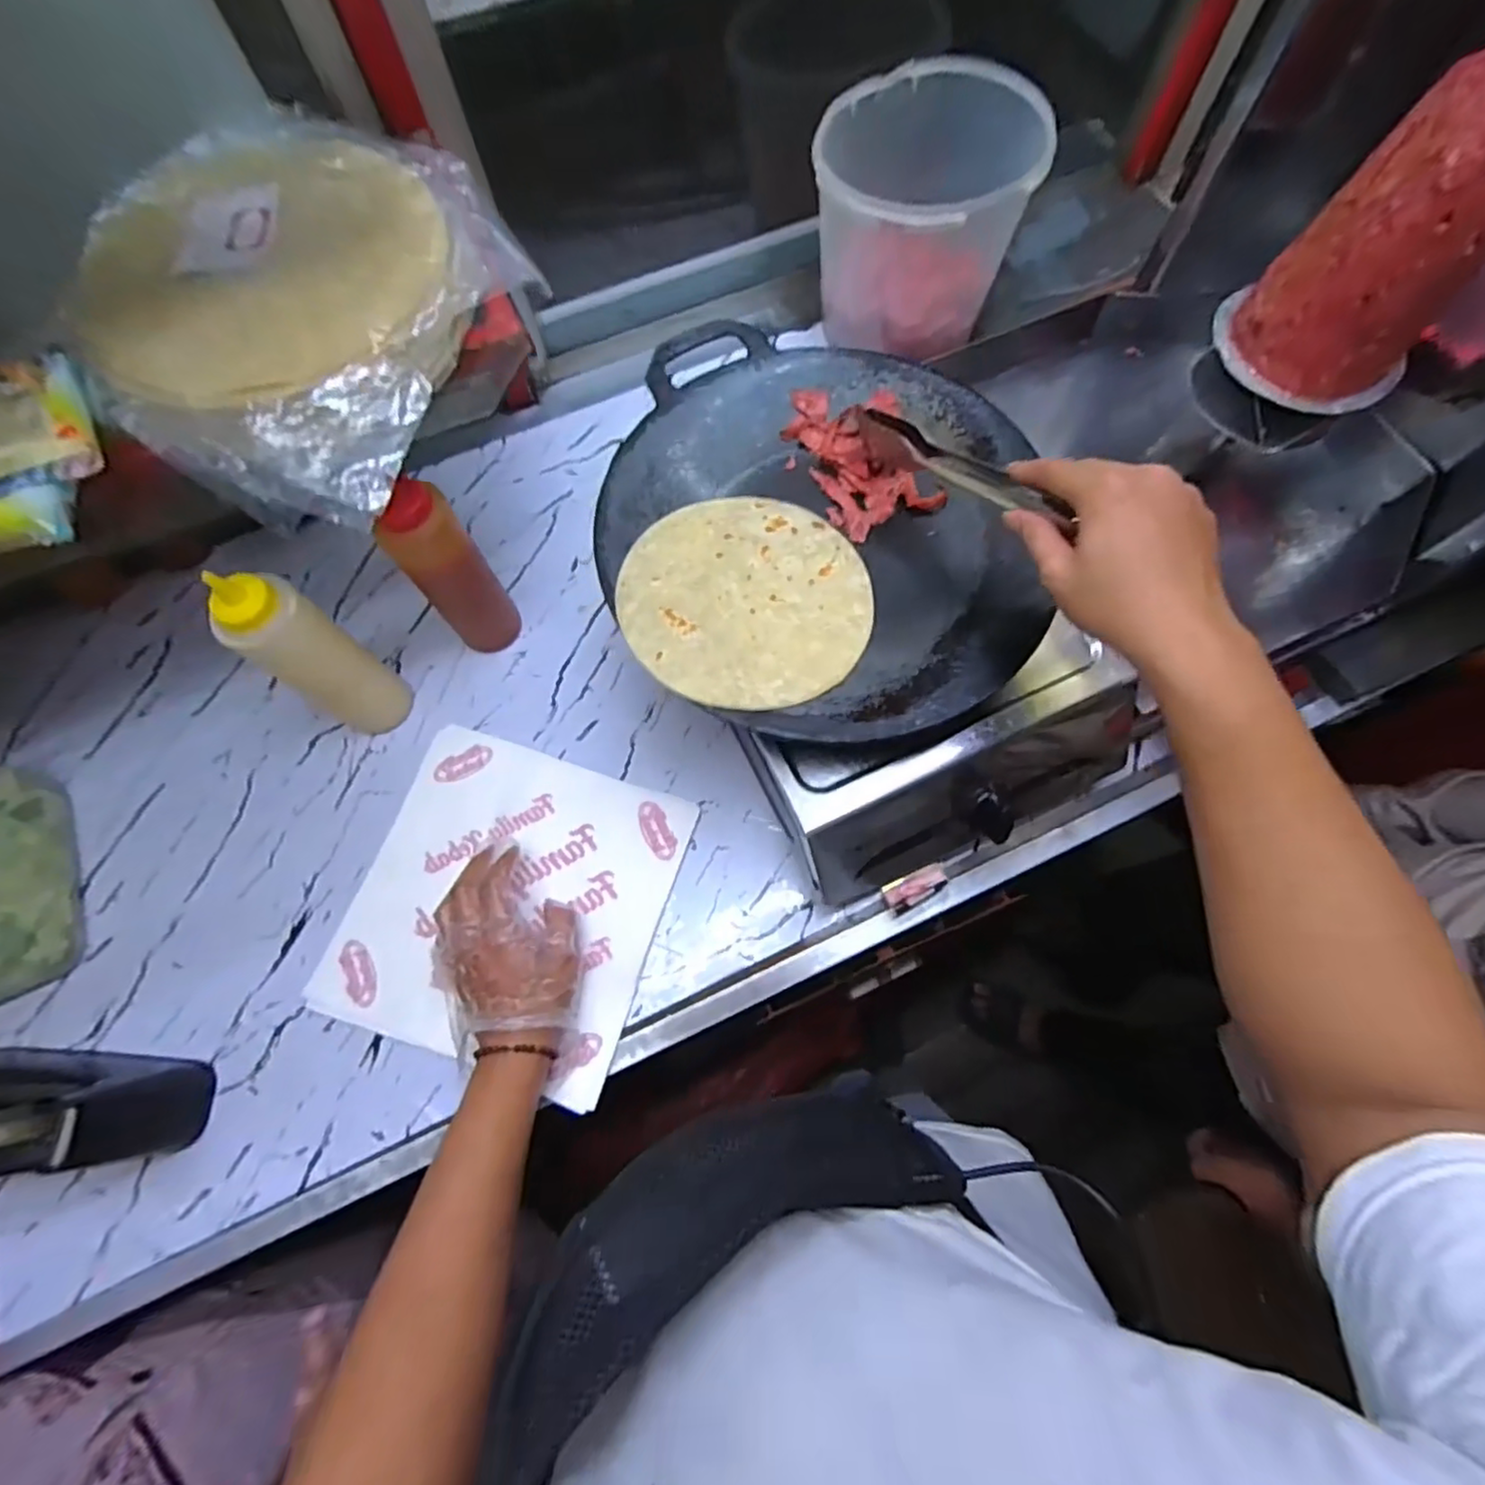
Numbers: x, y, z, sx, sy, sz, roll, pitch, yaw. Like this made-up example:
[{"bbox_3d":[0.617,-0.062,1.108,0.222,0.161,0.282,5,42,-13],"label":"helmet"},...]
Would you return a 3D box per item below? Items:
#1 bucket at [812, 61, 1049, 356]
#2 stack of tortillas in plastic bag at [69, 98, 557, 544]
[{"bbox_3d":[0.176,-0.521,0.686,0.211,0.174,0.199,2,71,2],"label":"bucket"},{"bbox_3d":[-0.279,-0.278,0.410,0.240,0.061,0.263,24,71,8],"label":"stack of tortillas in plastic bag"}]

